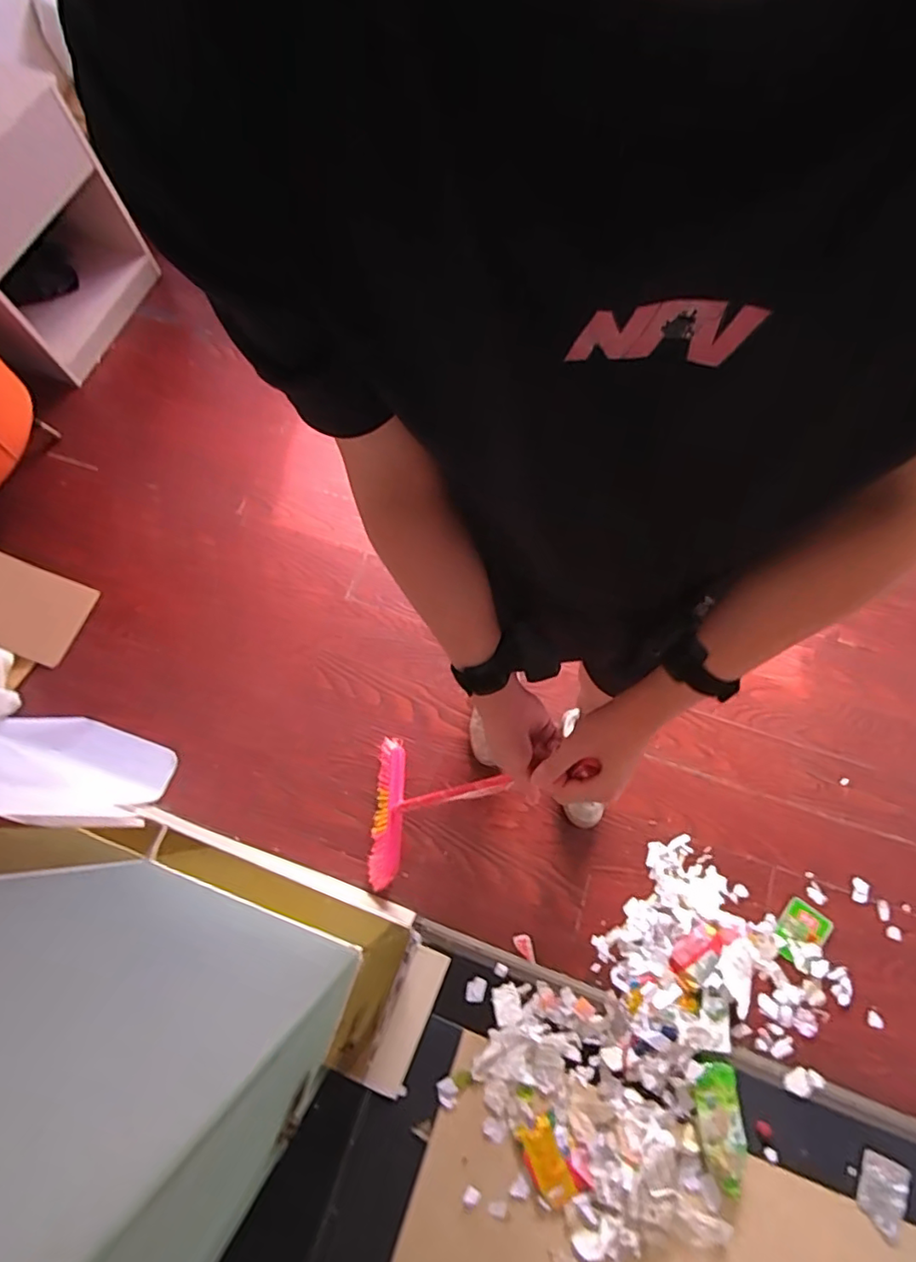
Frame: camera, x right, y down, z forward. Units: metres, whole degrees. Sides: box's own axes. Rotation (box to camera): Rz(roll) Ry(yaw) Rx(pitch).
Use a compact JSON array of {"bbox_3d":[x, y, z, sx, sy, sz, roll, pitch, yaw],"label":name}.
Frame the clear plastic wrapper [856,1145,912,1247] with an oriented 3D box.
[{"bbox_3d":[0.815,1.082,1.089,0.084,0.014,0.125,28,74,11],"label":"clear plastic wrapper"}]

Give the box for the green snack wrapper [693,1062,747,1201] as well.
[{"bbox_3d":[0.517,0.977,1.114,0.088,0.024,0.206,0,71,2],"label":"green snack wrapper"}]

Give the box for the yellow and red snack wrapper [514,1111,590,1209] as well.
[{"bbox_3d":[0.177,1.046,1.117,0.089,0.014,0.139,-31,73,-9],"label":"yellow and red snack wrapper"}]

